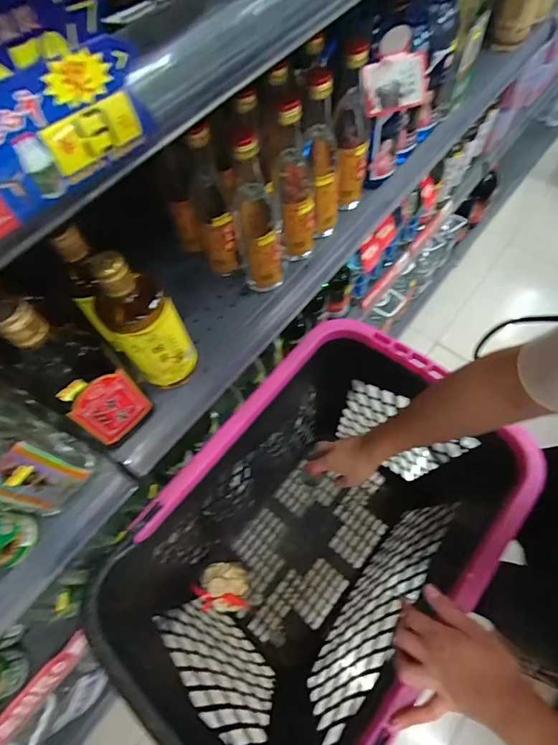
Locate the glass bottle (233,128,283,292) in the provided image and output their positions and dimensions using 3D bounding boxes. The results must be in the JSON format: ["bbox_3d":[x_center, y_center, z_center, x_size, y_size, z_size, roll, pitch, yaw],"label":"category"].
[{"bbox_3d":[-0.026,-0.186,0.482,0.048,0.206,0.055,-9,64,-2],"label":"glass bottle"}]

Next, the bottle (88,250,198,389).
[{"bbox_3d":[-0.143,-0.054,0.427,0.072,0.176,0.064,-32,67,-12],"label":"bottle"}]

